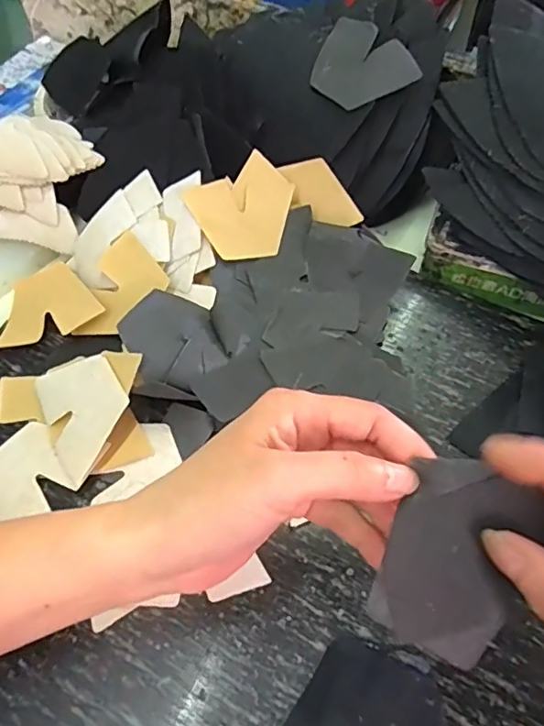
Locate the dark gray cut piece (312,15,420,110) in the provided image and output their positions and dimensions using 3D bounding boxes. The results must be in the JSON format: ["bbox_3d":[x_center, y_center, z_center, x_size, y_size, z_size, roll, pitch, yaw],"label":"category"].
[{"bbox_3d":[0.063,-0.213,0.401,0.072,0.006,0.056,44,97,16],"label":"dark gray cut piece"}]

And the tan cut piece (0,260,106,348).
[{"bbox_3d":[-0.161,-0.044,0.396,0.077,0.008,0.057,-14,72,11],"label":"tan cut piece"}]

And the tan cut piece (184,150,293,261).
[{"bbox_3d":[-0.017,-0.113,0.410,0.074,0.004,0.067,-34,93,-12],"label":"tan cut piece"}]

